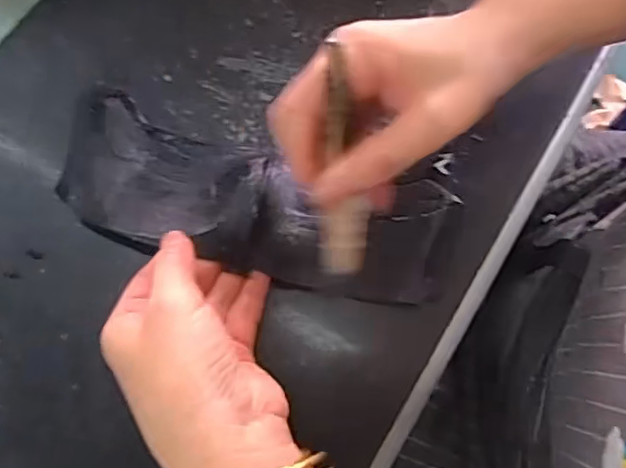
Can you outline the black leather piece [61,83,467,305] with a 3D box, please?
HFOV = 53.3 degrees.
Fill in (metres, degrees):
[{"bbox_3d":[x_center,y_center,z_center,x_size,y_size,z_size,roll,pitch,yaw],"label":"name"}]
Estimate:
[{"bbox_3d":[-0.031,-0.017,0.327,0.201,0.022,0.074,17,72,1],"label":"black leather piece"}]

